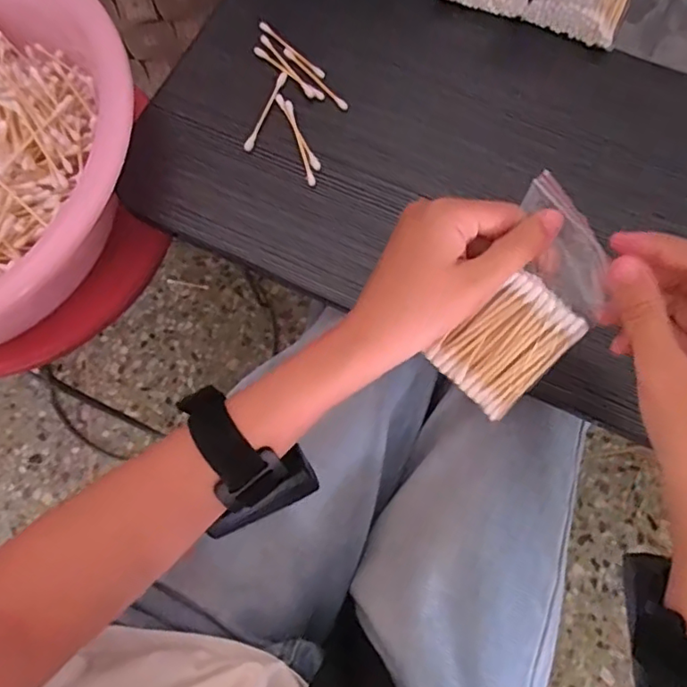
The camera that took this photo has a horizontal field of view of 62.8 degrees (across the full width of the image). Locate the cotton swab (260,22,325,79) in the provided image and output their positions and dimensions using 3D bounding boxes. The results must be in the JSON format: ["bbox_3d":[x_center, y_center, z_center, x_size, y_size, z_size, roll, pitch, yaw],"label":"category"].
[{"bbox_3d":[-0.038,-0.221,0.425,0.068,0.005,0.008,43,78,12],"label":"cotton swab"}]

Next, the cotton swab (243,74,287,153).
[{"bbox_3d":[-0.056,-0.170,0.411,0.006,0.004,0.071,20,74,7],"label":"cotton swab"}]

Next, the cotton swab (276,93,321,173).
[{"bbox_3d":[-0.033,-0.152,0.406,0.006,0.004,0.068,-26,74,-7],"label":"cotton swab"}]

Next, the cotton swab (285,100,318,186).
[{"bbox_3d":[-0.031,-0.144,0.403,0.006,0.004,0.071,-15,73,-4],"label":"cotton swab"}]

